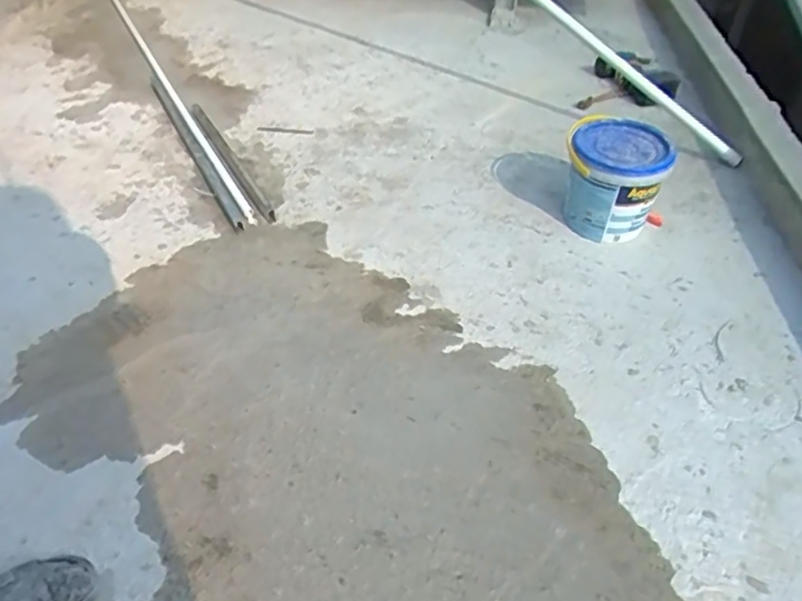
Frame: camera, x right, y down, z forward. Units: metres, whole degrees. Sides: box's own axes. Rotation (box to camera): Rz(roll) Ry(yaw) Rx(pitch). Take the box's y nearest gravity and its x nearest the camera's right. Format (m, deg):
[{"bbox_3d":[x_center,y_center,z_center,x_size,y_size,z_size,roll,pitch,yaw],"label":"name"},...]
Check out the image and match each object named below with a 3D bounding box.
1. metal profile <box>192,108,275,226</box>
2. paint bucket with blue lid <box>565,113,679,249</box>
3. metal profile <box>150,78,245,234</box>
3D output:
[{"bbox_3d":[-0.424,-0.355,1.545,0.041,0.026,0.546,-23,48,-21],"label":"metal profile"},{"bbox_3d":[0.447,-0.252,1.330,0.204,0.204,0.208,15,46,16],"label":"paint bucket with blue lid"},{"bbox_3d":[-0.557,-0.411,1.633,0.042,0.021,0.832,-22,48,-20],"label":"metal profile"}]

